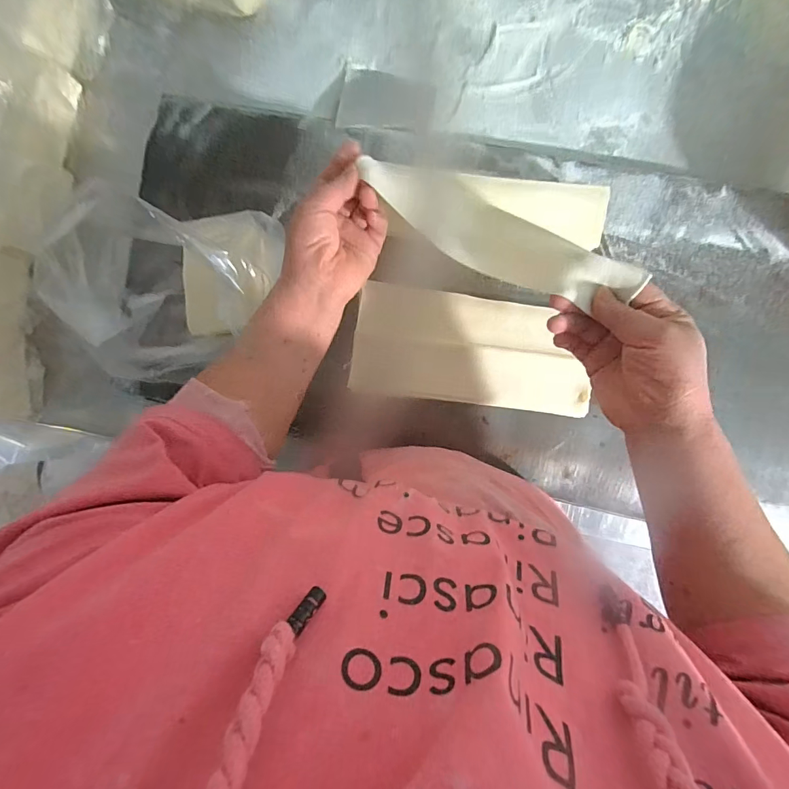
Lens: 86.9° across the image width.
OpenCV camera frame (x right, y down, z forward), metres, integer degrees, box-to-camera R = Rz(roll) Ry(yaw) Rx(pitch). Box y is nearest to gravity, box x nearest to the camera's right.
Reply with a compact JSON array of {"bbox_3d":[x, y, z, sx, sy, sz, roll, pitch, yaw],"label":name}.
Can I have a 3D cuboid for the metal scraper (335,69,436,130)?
[{"bbox_3d":[-0.008,-0.332,0.472,0.104,0.005,0.070,6,85,-1],"label":"metal scraper"}]

